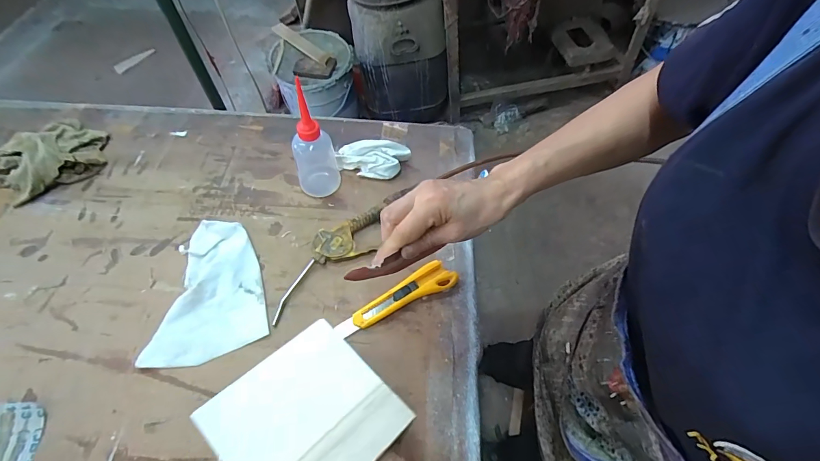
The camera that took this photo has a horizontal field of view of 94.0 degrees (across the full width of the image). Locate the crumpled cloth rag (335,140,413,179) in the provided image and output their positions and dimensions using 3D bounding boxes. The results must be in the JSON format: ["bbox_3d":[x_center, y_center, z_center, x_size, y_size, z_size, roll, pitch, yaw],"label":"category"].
[{"bbox_3d":[-0.061,-0.117,0.612,0.116,0.044,0.056,10,57,4],"label":"crumpled cloth rag"}]

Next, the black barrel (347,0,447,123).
[{"bbox_3d":[-0.048,-0.690,1.444,0.318,0.513,0.289,-15,59,-9],"label":"black barrel"}]

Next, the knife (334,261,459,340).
[{"bbox_3d":[-0.018,0.086,0.500,0.165,0.015,0.039,-22,61,-16],"label":"knife"}]

